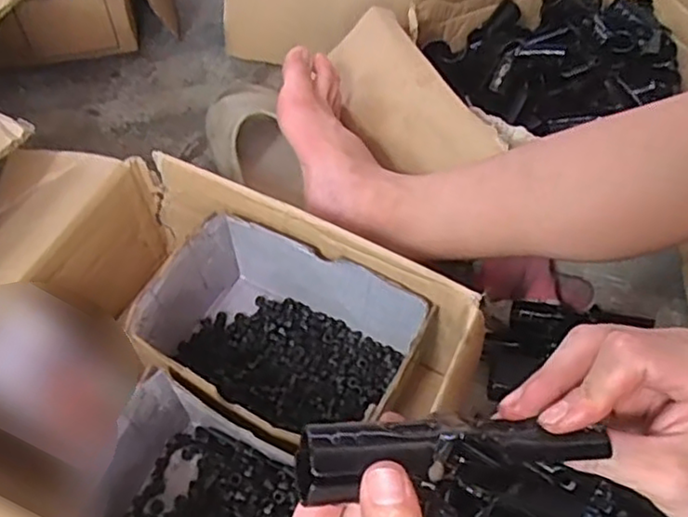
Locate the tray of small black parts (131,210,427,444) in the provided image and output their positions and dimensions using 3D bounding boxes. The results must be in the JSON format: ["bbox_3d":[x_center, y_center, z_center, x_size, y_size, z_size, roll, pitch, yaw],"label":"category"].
[{"bbox_3d":[-0.056,0.075,0.559,0.210,0.096,0.145,23,57,14],"label":"tray of small black parts"}]

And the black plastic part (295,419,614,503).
[{"bbox_3d":[0.045,0.080,0.280,0.131,0.013,0.030,-1,54,-11],"label":"black plastic part"}]

